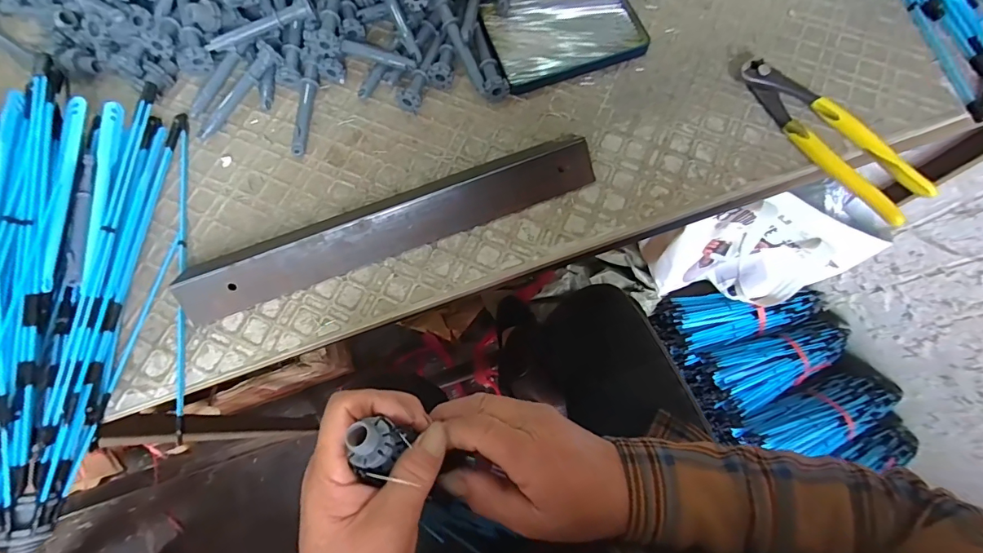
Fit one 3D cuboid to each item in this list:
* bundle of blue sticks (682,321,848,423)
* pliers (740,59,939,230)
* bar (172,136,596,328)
[{"bbox_3d":[0.548,0.173,0.910,0.289,0.106,0.122,-22,74,-6],"label":"bundle of blue sticks"},{"bbox_3d":[0.264,-0.113,0.353,0.046,0.025,0.161,-27,74,-7],"label":"pliers"},{"bbox_3d":[-0.076,-0.043,0.343,0.310,0.031,0.049,-20,74,-5],"label":"bar"}]

